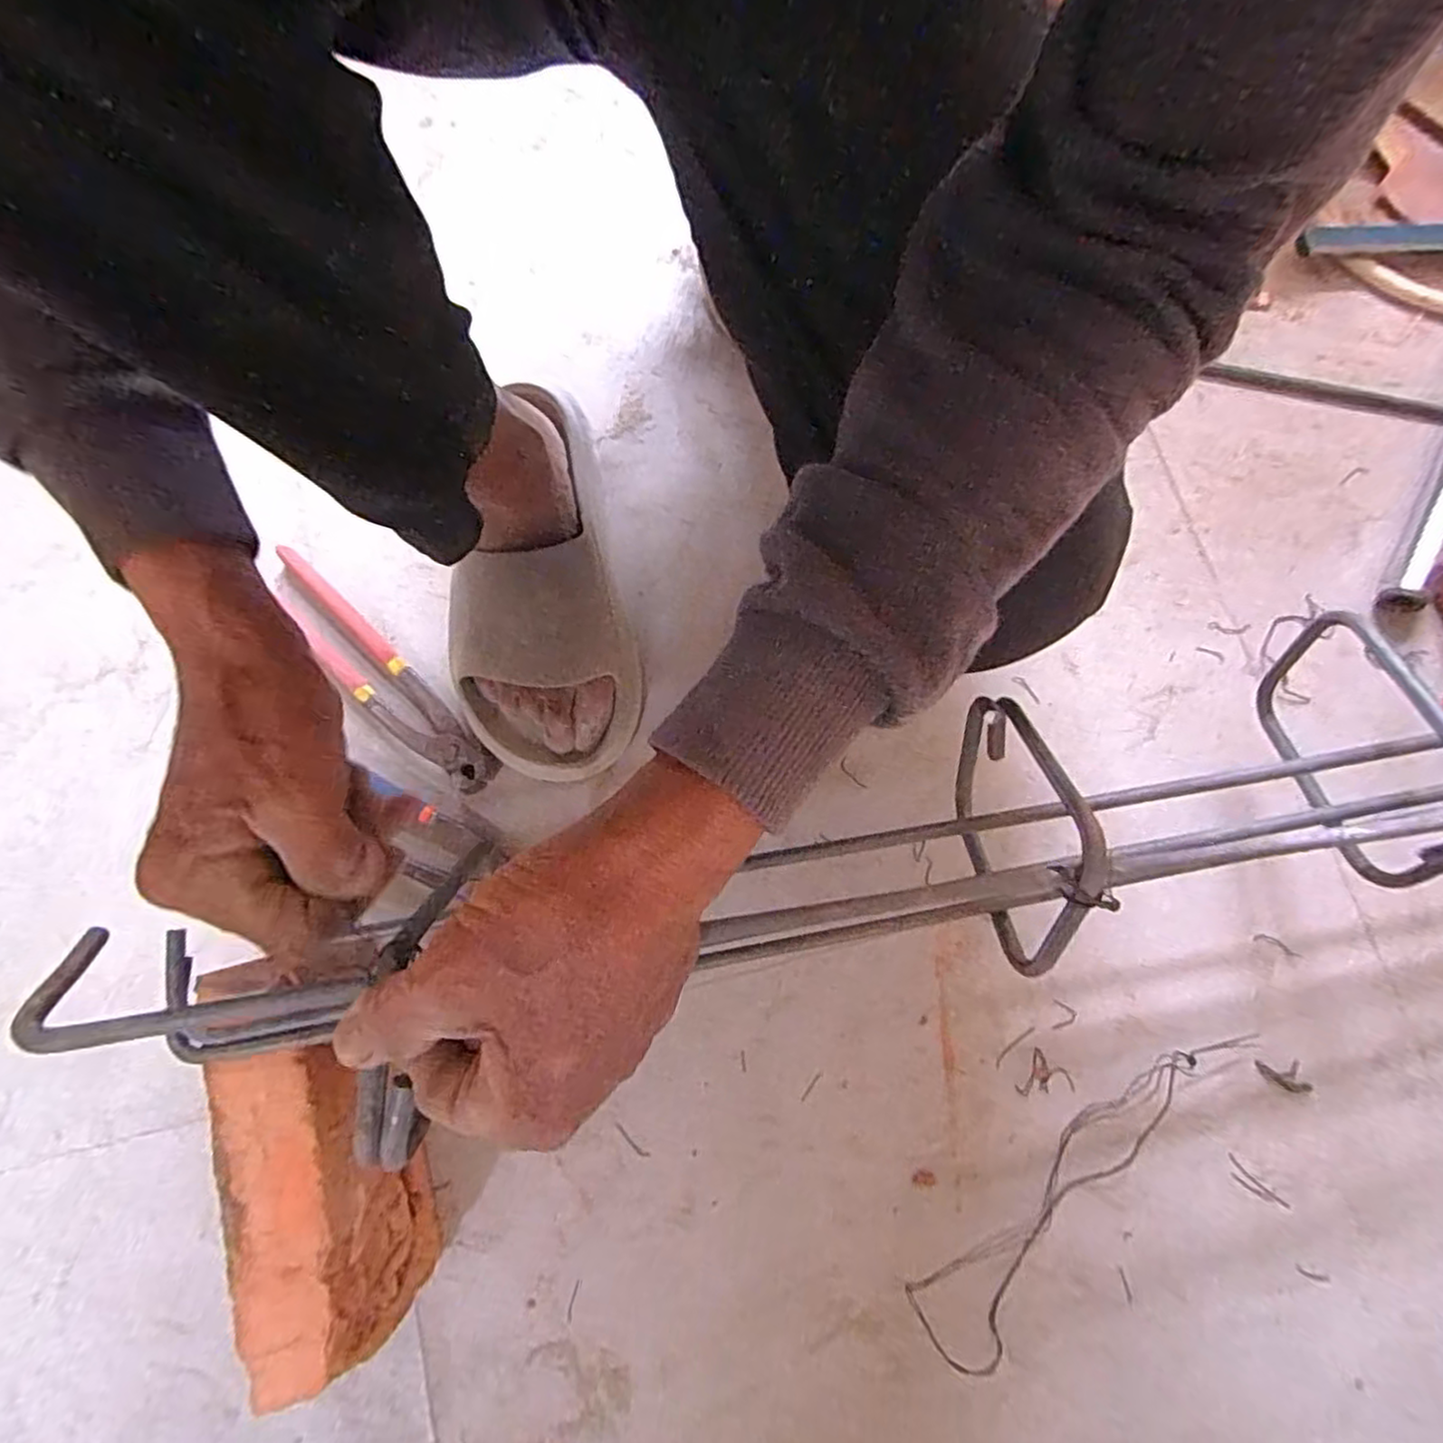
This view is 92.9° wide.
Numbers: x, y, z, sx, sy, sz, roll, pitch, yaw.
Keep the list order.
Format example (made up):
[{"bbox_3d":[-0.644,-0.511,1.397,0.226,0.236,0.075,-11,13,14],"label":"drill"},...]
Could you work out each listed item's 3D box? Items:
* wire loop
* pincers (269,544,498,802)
[{"bbox_3d":[0.210,0.259,0.381,0.244,0.025,0.058,-36,80,-6],"label":"wire loop"},{"bbox_3d":[-0.235,-0.034,0.463,0.220,0.018,0.039,44,82,9],"label":"pincers"}]

